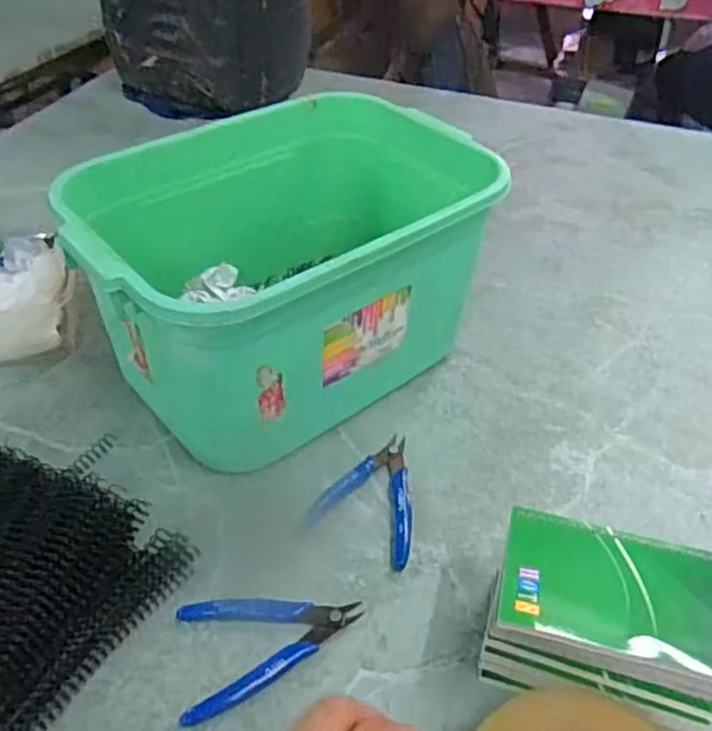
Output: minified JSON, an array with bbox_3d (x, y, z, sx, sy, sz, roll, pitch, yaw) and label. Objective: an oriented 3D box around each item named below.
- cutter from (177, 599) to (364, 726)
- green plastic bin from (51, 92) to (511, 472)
[{"bbox_3d":[-0.056,0.181,0.461,0.119,0.011,0.077,-9,43,-12],"label":"cutter"},{"bbox_3d":[-0.060,-0.084,0.615,0.339,0.185,0.250,-29,51,-31],"label":"green plastic bin"}]

